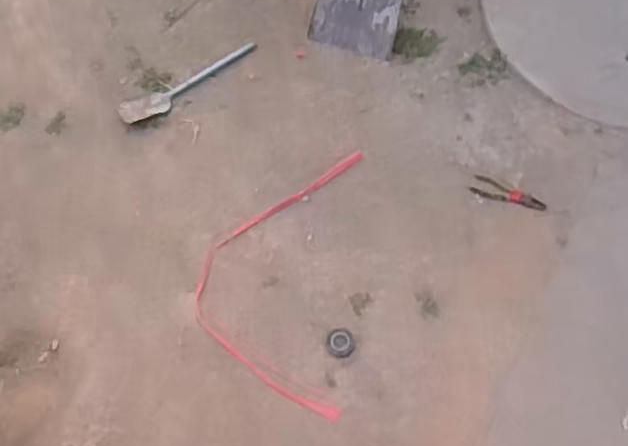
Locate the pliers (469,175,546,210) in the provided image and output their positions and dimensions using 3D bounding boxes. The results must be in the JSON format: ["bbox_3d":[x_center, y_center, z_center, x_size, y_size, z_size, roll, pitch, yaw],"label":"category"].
[{"bbox_3d":[0.448,-0.070,1.474,0.173,0.012,0.052,13,67,3],"label":"pliers"}]

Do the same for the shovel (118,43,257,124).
[{"bbox_3d":[-0.318,-0.365,1.663,0.395,0.028,0.070,-31,64,-12],"label":"shovel"}]

